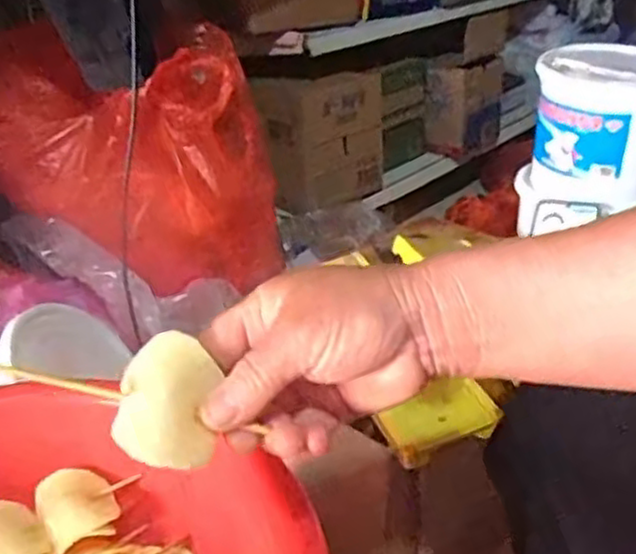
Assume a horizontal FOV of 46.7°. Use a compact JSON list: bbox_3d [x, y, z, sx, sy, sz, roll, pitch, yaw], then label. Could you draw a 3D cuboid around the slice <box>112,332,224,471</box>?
[{"bbox_3d":[-0.069,0.056,0.336,0.042,0.006,0.063,4,58,-8],"label":"slice"}]

